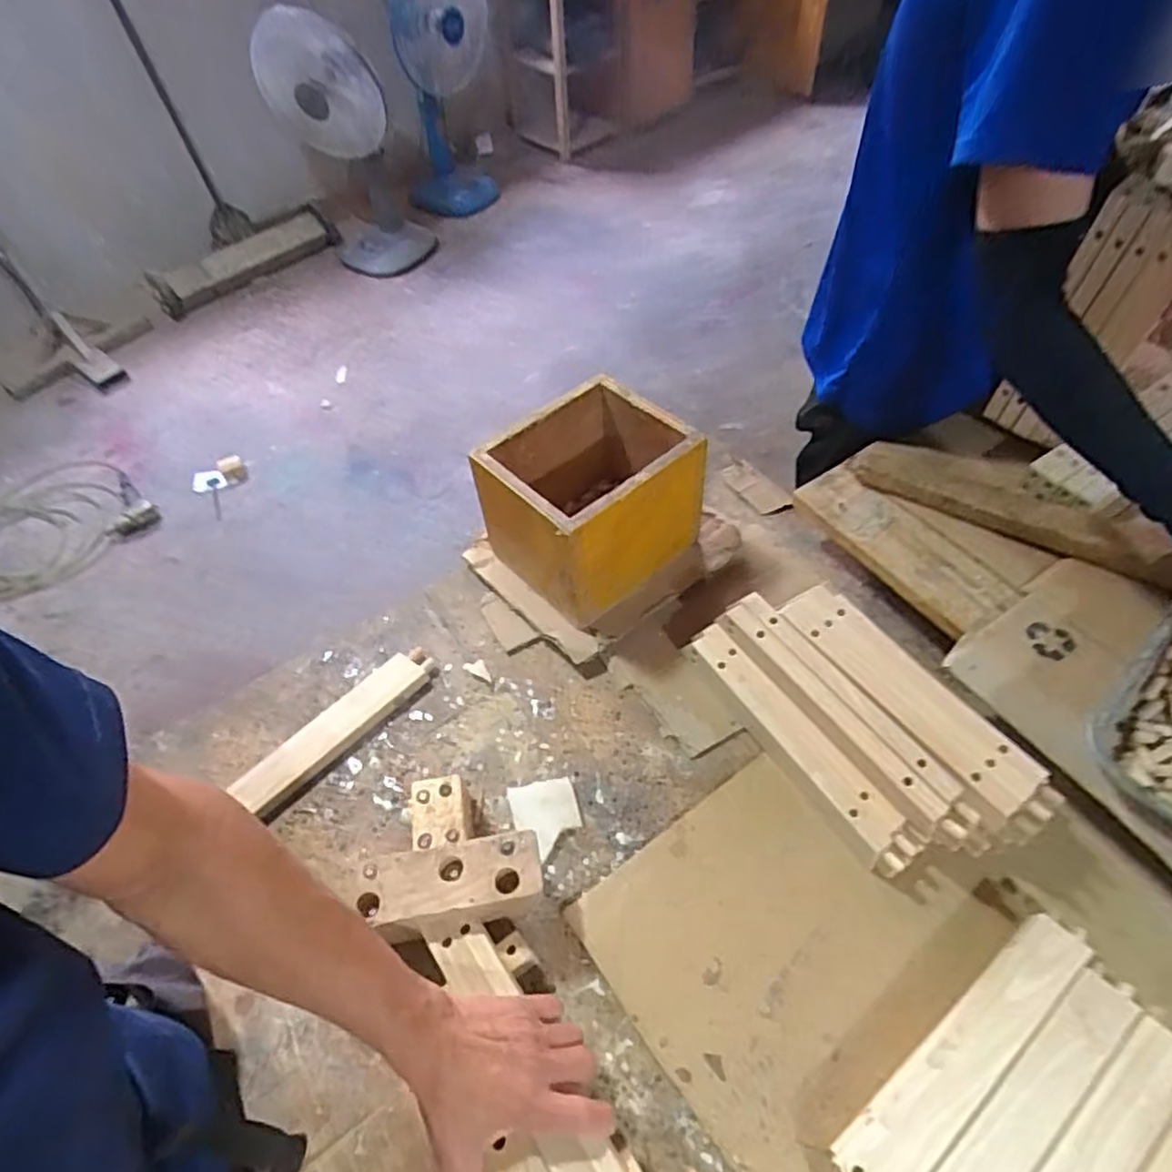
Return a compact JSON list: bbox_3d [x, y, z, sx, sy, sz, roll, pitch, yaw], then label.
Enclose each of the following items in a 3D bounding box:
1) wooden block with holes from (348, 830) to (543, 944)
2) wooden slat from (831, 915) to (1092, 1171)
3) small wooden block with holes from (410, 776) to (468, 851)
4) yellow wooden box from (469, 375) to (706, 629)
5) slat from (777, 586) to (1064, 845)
[{"bbox_3d":[-0.118,0.265,0.623,0.156,0.034,0.067,-11,53,-5],"label":"wooden block with holes"},{"bbox_3d":[0.300,0.372,0.564,0.285,0.013,0.048,-34,59,-21],"label":"wooden slat"},{"bbox_3d":[-0.143,0.216,0.677,0.052,0.019,0.071,-11,53,-6],"label":"small wooden block with holes"},{"bbox_3d":[0.010,-0.097,0.859,0.210,0.183,0.192,-37,60,-23],"label":"yellow wooden box"},{"bbox_3d":[0.324,0.107,0.700,0.087,0.026,0.294,-30,57,-19],"label":"slat"}]

